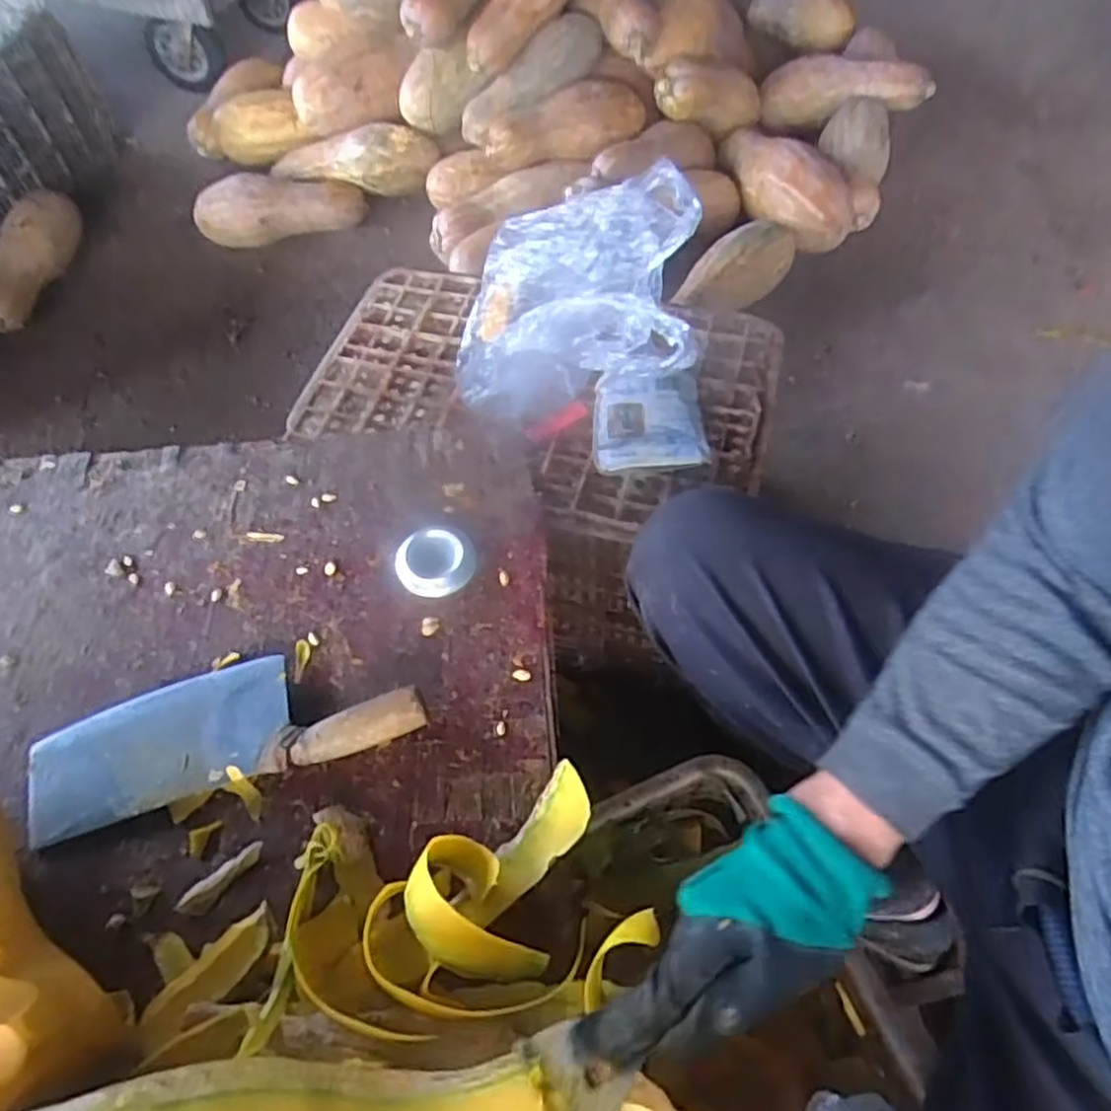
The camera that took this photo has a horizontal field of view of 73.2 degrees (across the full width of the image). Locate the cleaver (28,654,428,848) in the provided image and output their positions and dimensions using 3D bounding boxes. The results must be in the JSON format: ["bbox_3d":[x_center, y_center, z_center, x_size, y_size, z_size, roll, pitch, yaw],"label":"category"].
[{"bbox_3d":[-0.237,0.119,0.532,0.272,0.024,0.090,-14,57,-6],"label":"cleaver"}]

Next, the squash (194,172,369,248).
[{"bbox_3d":[-0.541,-0.685,1.458,0.319,0.099,0.107,-9,56,-3],"label":"squash"}]

